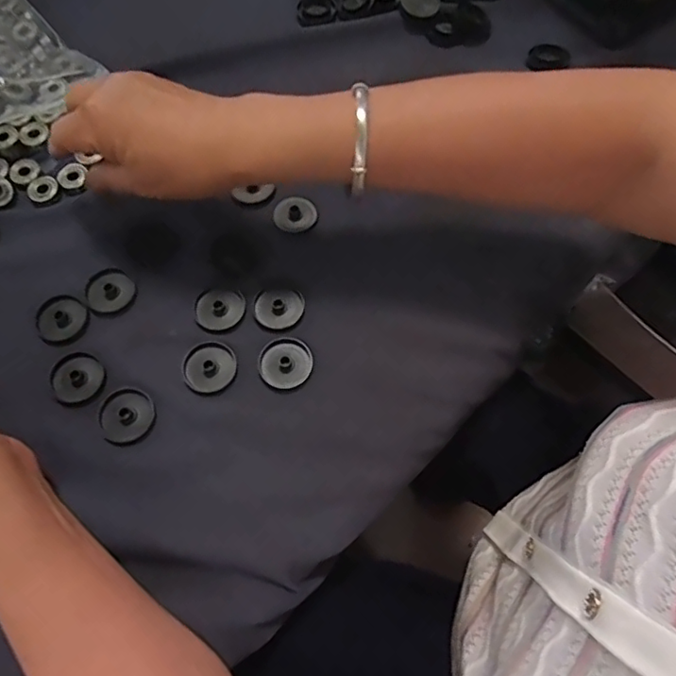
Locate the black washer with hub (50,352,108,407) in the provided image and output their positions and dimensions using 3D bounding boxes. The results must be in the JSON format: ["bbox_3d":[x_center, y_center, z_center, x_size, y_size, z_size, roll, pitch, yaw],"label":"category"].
[{"bbox_3d":[-0.164,0.025,0.352,0.032,0.004,0.036,-32,72,-13],"label":"black washer with hub"}]

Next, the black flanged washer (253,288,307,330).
[{"bbox_3d":[-0.039,-0.021,0.369,0.033,0.004,0.030,0,68,-1],"label":"black flanged washer"}]

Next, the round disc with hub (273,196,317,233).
[{"bbox_3d":[-0.031,-0.088,0.394,0.029,0.004,0.029,0,68,-1],"label":"round disc with hub"}]

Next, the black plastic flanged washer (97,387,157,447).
[{"bbox_3d":[-0.129,0.047,0.342,0.032,0.004,0.036,-29,71,-12],"label":"black plastic flanged washer"}]

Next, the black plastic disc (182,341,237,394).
[{"bbox_3d":[-0.081,0.017,0.355,0.032,0.004,0.033,0,68,-1],"label":"black plastic disc"}]

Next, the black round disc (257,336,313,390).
[{"bbox_3d":[-0.033,0.015,0.355,0.033,0.004,0.034,0,68,-1],"label":"black round disc"}]

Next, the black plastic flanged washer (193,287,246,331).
[{"bbox_3d":[-0.079,-0.020,0.369,0.033,0.004,0.031,0,68,-1],"label":"black plastic flanged washer"}]

